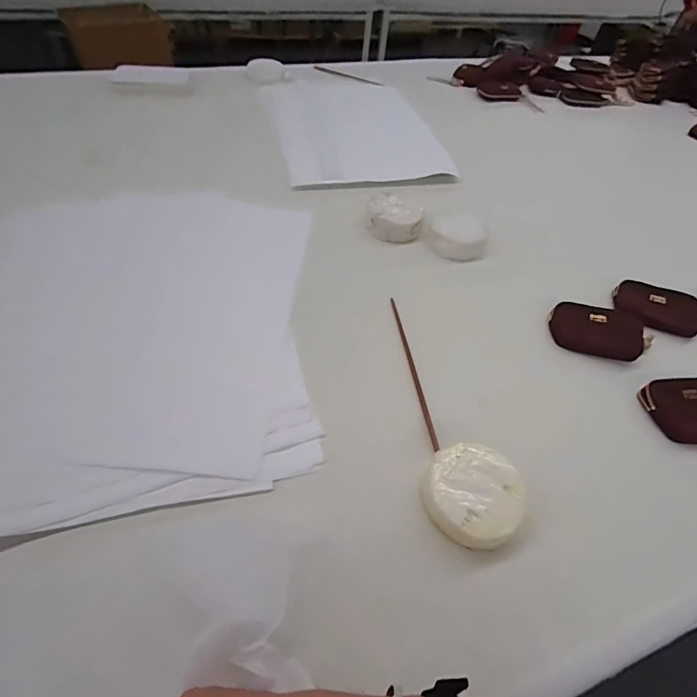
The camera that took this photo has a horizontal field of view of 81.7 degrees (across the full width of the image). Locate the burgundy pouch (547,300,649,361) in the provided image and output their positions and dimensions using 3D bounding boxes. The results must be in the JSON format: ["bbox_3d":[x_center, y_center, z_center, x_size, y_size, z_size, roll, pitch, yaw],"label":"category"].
[{"bbox_3d":[0.349,-0.026,0.568,0.118,0.033,0.066,20,52,10],"label":"burgundy pouch"}]

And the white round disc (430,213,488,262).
[{"bbox_3d":[0.184,-0.188,0.679,0.094,0.029,0.097,3,51,-4],"label":"white round disc"}]

